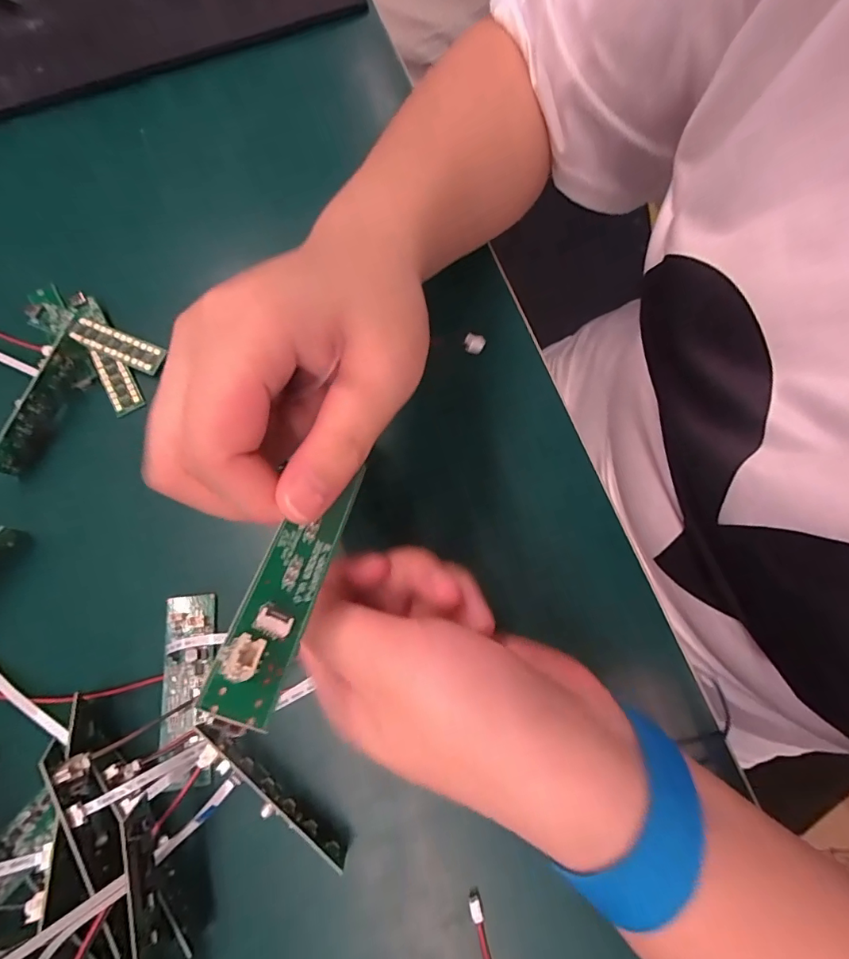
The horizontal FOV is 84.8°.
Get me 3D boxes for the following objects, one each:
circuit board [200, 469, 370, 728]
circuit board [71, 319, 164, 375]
[{"bbox_3d":[-0.035,0.026,0.127,0.017,0.010,0.077,12,41,4],"label":"circuit board"},{"bbox_3d":[-0.185,-0.081,0.279,0.056,0.007,0.016,20,74,9],"label":"circuit board"}]

